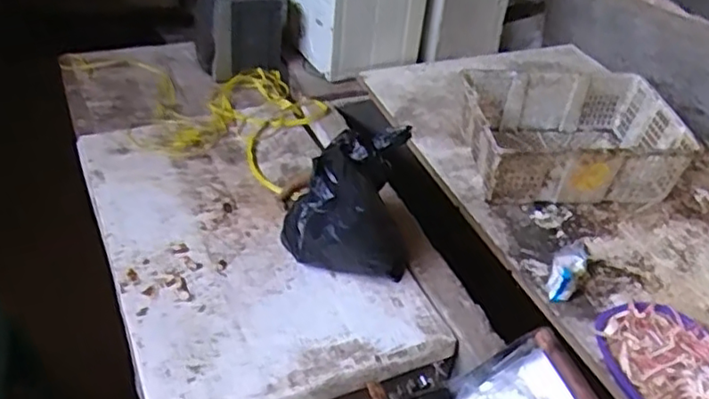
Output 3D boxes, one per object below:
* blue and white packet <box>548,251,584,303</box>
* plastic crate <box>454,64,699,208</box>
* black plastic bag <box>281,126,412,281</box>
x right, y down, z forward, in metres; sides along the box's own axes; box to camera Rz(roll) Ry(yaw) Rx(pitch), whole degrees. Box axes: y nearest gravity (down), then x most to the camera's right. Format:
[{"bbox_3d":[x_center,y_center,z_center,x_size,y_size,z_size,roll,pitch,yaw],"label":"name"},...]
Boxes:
[{"bbox_3d":[0.411,0.139,1.284,0.058,0.045,0.134,21,54,26],"label":"blue and white packet"},{"bbox_3d":[0.504,-0.151,1.602,0.480,0.170,0.358,0,39,-7],"label":"plastic crate"},{"bbox_3d":[-0.011,-0.004,1.276,0.247,0.279,0.208,3,39,-2],"label":"black plastic bag"}]

